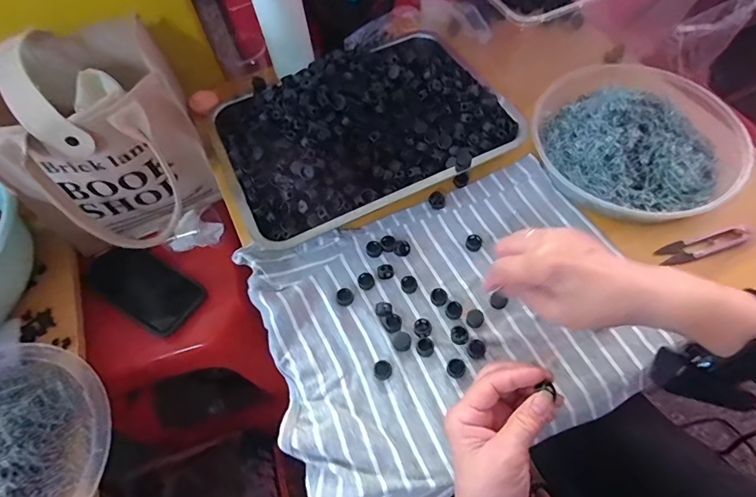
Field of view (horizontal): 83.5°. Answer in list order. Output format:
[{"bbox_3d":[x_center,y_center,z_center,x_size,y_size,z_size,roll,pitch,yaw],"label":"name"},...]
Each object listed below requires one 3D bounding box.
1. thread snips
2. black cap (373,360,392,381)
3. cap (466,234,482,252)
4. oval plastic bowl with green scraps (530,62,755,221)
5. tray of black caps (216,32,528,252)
[{"bbox_3d":[0.342,-0.003,0.446,0.094,0.018,0.022,-15,61,-4],"label":"thread snips"},{"bbox_3d":[0.005,0.115,0.401,0.017,0.004,0.018,-2,61,3],"label":"black cap"},{"bbox_3d":[0.105,-0.007,0.462,0.017,0.010,0.019,34,68,20],"label":"cap"},{"bbox_3d":[0.294,-0.133,0.483,0.224,0.069,0.225,33,68,20],"label":"oval plastic bowl with green scraps"},{"bbox_3d":[-0.024,-0.159,0.511,0.332,0.084,0.239,-23,62,-9],"label":"tray of black caps"}]

